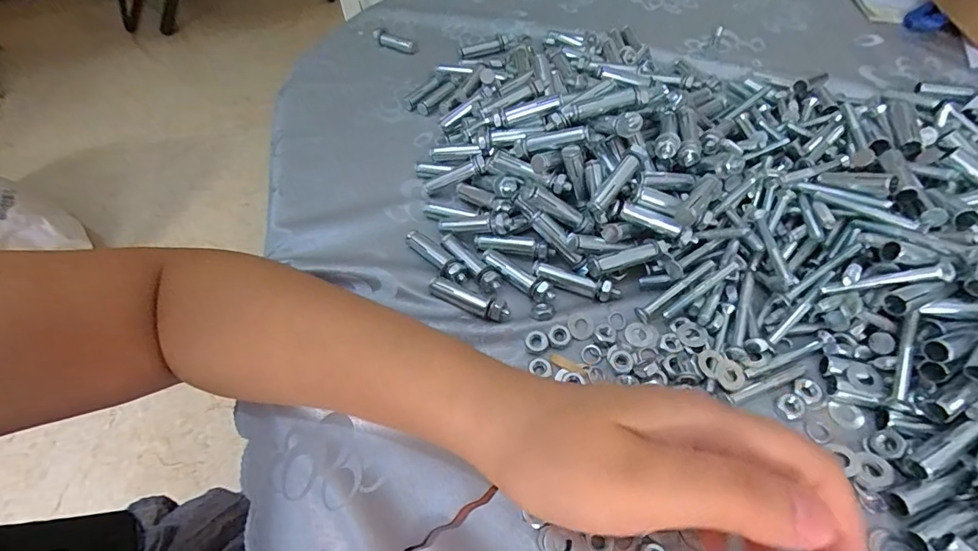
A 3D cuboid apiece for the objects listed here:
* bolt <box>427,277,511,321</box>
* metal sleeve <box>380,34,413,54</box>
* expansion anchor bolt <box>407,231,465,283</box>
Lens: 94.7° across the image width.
[{"bbox_3d":[-0.012,0.013,0.281,0.053,0.009,0.013,22,59,19],"label":"bolt"},{"bbox_3d":[-0.097,-0.245,0.474,0.039,0.011,0.012,21,58,19],"label":"metal sleeve"},{"bbox_3d":[-0.036,-0.014,0.301,0.015,0.011,0.055,-38,60,-21],"label":"expansion anchor bolt"}]

